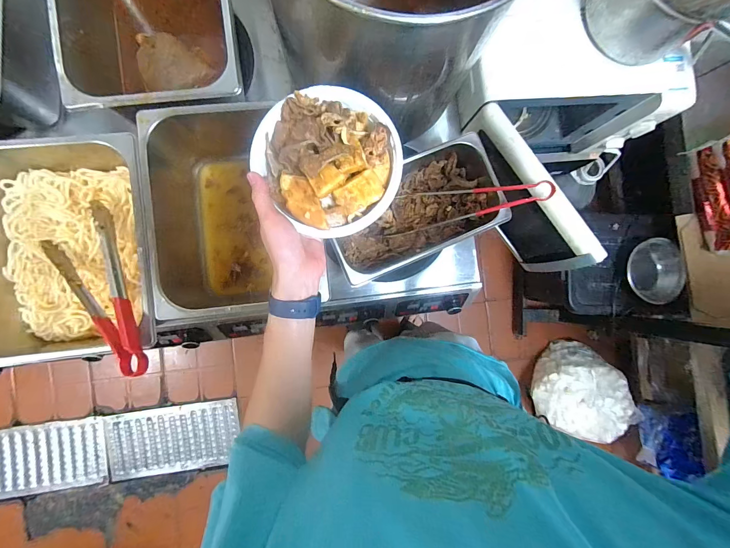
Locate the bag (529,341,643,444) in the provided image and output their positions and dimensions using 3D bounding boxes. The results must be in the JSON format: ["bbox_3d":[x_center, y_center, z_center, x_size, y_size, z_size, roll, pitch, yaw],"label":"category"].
[{"bbox_3d":[0.974,0.520,1.433,0.432,0.184,0.346,30,87,-6],"label":"bag"}]

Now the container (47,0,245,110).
[{"bbox_3d":[-0.351,-0.424,0.573,0.254,0.184,0.328,-10,92,-6],"label":"container"}]

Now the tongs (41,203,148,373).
[{"bbox_3d":[-0.398,0.030,0.492,0.114,0.043,0.295,-34,72,-5],"label":"tongs"}]

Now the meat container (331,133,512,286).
[{"bbox_3d":[0.086,-0.117,0.610,0.318,0.083,0.177,-25,93,-6],"label":"meat container"}]

